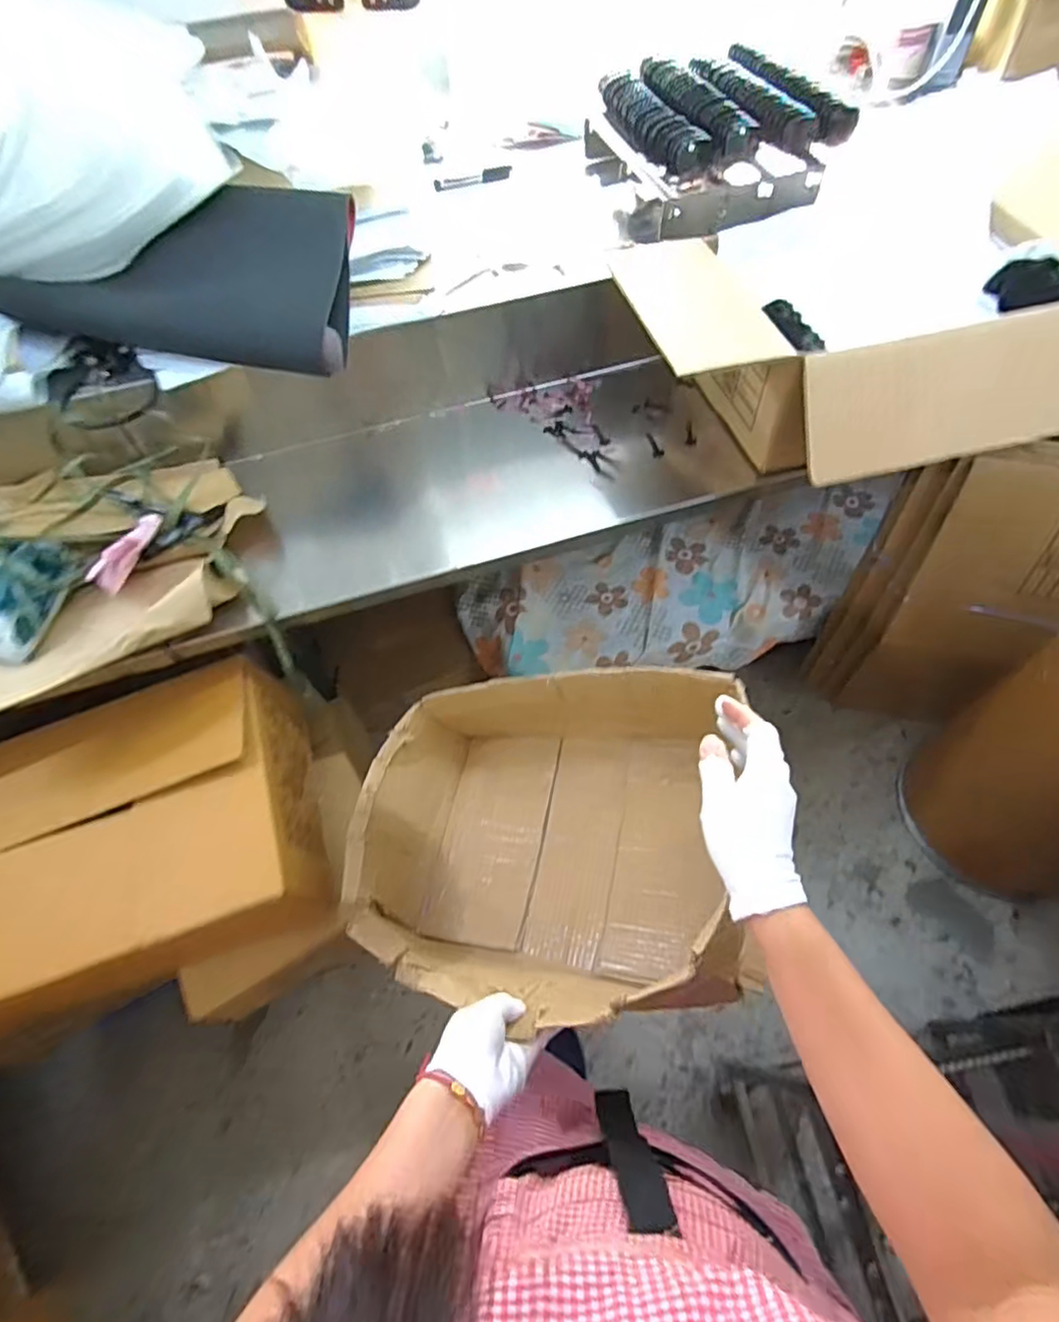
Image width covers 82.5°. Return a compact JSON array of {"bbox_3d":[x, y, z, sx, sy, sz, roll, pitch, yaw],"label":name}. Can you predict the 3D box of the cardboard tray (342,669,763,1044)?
[{"bbox_3d":[0.007,0.184,0.657,0.418,0.149,0.340,0,57,25],"label":"cardboard tray"}]

